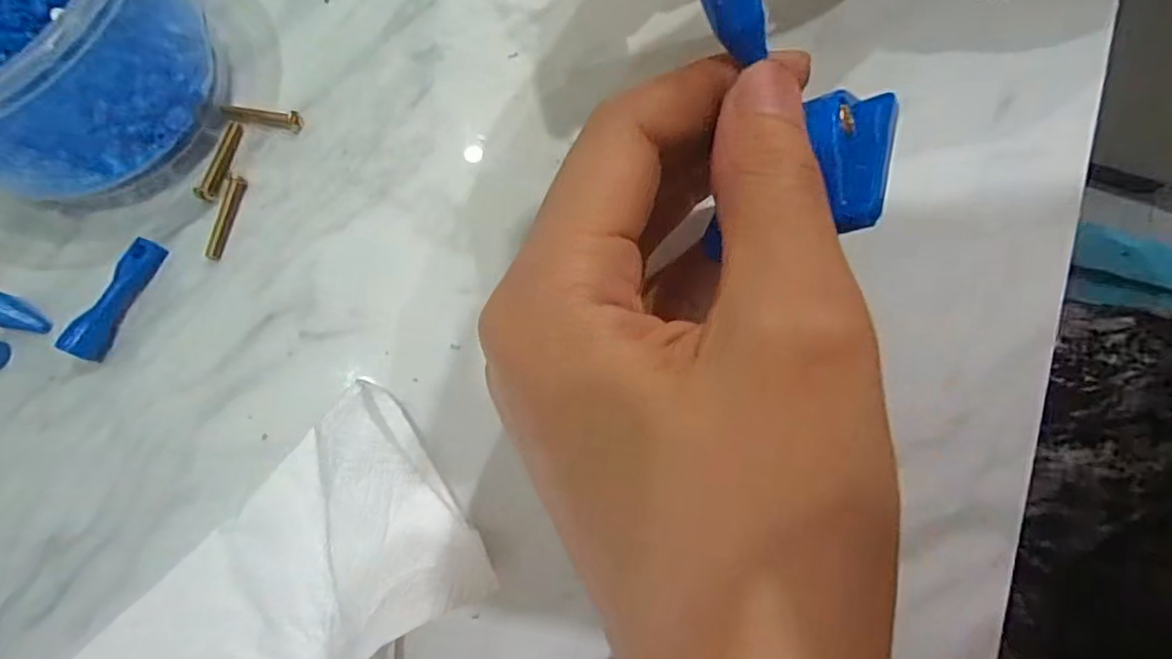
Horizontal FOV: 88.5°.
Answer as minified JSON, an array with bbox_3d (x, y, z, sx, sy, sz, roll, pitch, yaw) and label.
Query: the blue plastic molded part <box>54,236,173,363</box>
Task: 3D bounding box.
[{"bbox_3d":[-0.136,-0.009,0.173,0.008,0.009,0.037,22,77,7],"label":"blue plastic molded part"}]

